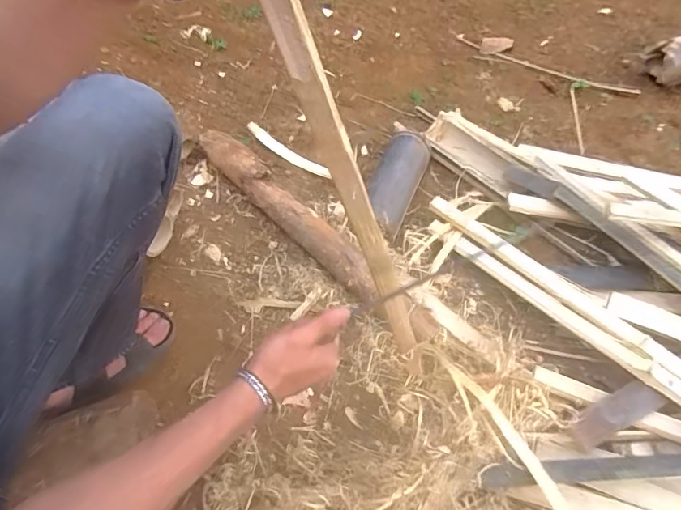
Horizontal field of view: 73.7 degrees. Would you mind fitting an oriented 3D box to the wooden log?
[{"bbox_3d":[-0.066,-0.056,0.836,0.073,0.056,0.594,-40,70,-20],"label":"wooden log"}]

